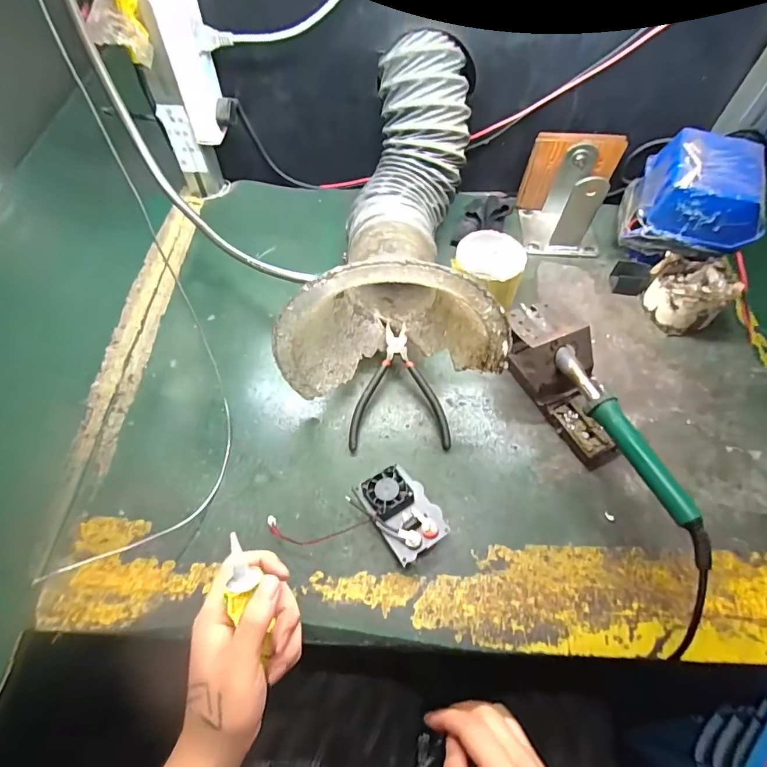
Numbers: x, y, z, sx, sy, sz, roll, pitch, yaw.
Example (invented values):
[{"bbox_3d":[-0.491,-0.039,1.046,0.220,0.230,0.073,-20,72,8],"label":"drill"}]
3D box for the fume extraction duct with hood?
[{"bbox_3d":[0.002,-0.181,0.496,0.204,0.197,0.359,-1,62,-2],"label":"fume extraction duct with hood"}]

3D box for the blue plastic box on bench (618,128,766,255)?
[{"bbox_3d":[0.393,-0.234,0.553,0.144,0.109,0.111,19,61,9],"label":"blue plastic box on bench"}]

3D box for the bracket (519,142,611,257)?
[{"bbox_3d":[0.253,-0.244,0.595,0.102,0.108,0.087,1,62,0],"label":"bracket"}]

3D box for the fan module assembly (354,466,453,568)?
[{"bbox_3d":[0.018,0.123,0.427,0.057,0.028,0.087,-31,66,-16],"label":"fan module assembly"}]

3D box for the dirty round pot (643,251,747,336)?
[{"bbox_3d":[0.381,-0.115,0.545,0.082,0.060,0.092,2,62,0],"label":"dirty round pot"}]

